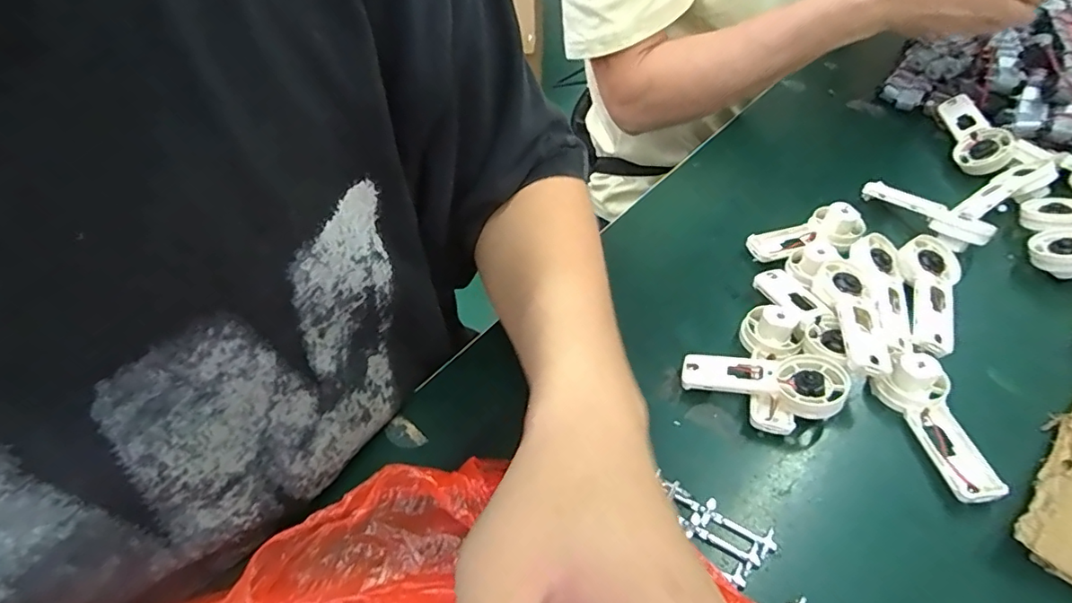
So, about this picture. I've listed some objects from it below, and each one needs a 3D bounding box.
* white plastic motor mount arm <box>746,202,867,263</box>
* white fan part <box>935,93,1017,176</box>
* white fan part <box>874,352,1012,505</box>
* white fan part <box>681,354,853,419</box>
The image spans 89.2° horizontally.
[{"bbox_3d":[0.208,-0.049,0.419,0.087,0.033,0.037,-17,51,-10],"label":"white plastic motor mount arm"},{"bbox_3d":[0.381,-0.149,0.481,0.010,0.038,0.092,21,45,-31],"label":"white fan part"},{"bbox_3d":[0.235,0.070,0.313,0.035,0.024,0.085,-14,51,-8],"label":"white fan part"},{"bbox_3d":[0.140,0.045,0.334,0.091,0.019,0.040,17,53,16],"label":"white fan part"}]

